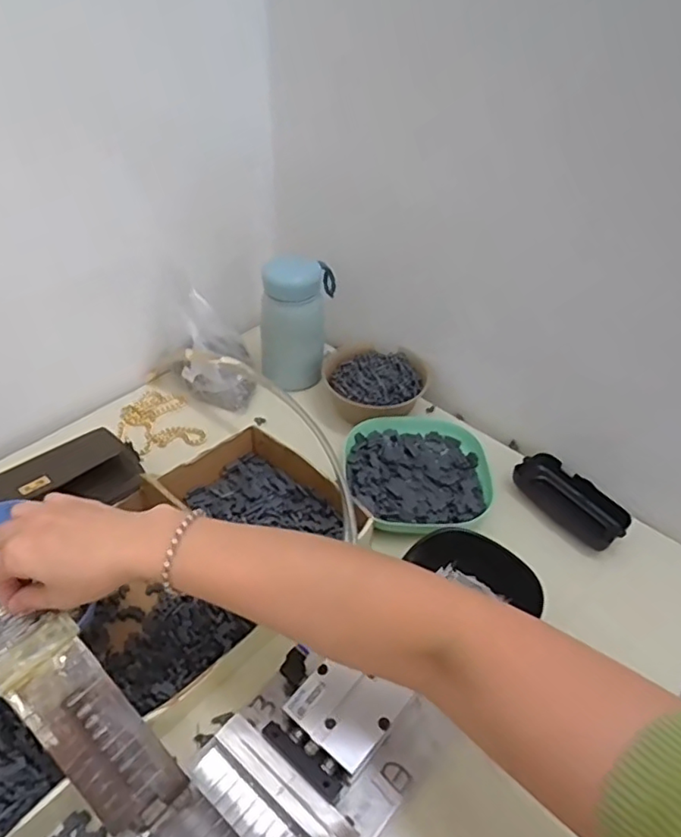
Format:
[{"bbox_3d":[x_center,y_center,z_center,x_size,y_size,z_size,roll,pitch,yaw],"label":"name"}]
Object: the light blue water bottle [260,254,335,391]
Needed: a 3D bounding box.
[{"bbox_3d":[-0.049,-0.111,0.661,0.071,0.137,0.072,15,43,13],"label":"light blue water bottle"}]

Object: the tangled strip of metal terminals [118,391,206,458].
[{"bbox_3d":[-0.200,0.004,0.640,0.078,0.007,0.097,-20,47,-23],"label":"tangled strip of metal terminals"}]

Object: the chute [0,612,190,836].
[{"bbox_3d":[-0.155,0.190,0.367,0.136,0.010,0.050,48,54,6],"label":"chute"}]

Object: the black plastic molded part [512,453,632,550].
[{"bbox_3d":[0.219,0.079,0.566,0.046,0.028,0.108,-26,49,-28],"label":"black plastic molded part"}]

